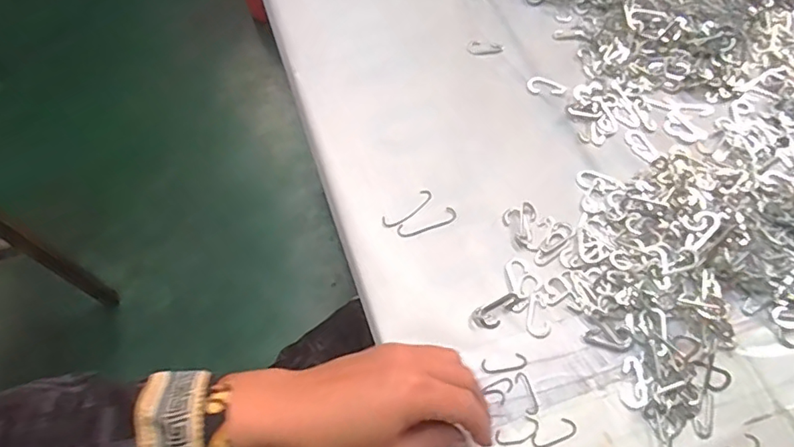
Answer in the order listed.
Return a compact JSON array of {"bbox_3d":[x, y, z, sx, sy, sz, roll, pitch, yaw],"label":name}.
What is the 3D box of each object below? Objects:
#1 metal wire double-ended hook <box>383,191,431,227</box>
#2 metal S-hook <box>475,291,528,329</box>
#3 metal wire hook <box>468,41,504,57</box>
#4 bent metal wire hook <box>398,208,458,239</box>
[{"bbox_3d":[0.010,-0.013,0.457,0.053,0.004,0.015,-37,67,-17],"label":"metal wire double-ended hook"},{"bbox_3d":[0.081,0.068,0.410,0.043,0.008,0.018,-24,64,-11],"label":"metal S-hook"},{"bbox_3d":[0.092,-0.182,0.547,0.037,0.007,0.018,1,62,2],"label":"metal wire hook"},{"bbox_3d":[0.026,0.000,0.453,0.053,0.004,0.013,-22,63,-10],"label":"bent metal wire hook"}]

